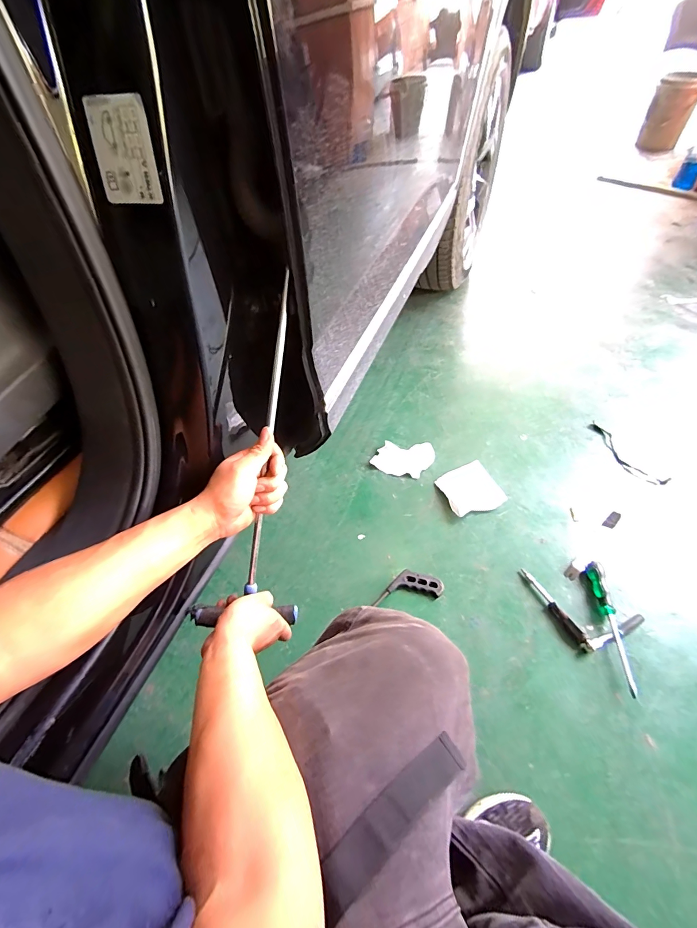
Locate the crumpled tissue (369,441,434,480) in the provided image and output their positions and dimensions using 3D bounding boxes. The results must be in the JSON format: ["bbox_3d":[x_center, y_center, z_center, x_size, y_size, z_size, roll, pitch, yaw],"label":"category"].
[{"bbox_3d":[0.154,-0.017,1.086,0.165,0.016,0.114,9,54,11],"label":"crumpled tissue"}]

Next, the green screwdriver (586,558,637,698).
[{"bbox_3d":[0.538,0.324,0.785,0.034,0.033,0.254,3,53,6],"label":"green screwdriver"}]

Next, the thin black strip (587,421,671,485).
[{"bbox_3d":[0.756,-0.027,1.059,0.076,0.004,0.239,-29,56,-17],"label":"thin black strip"}]

